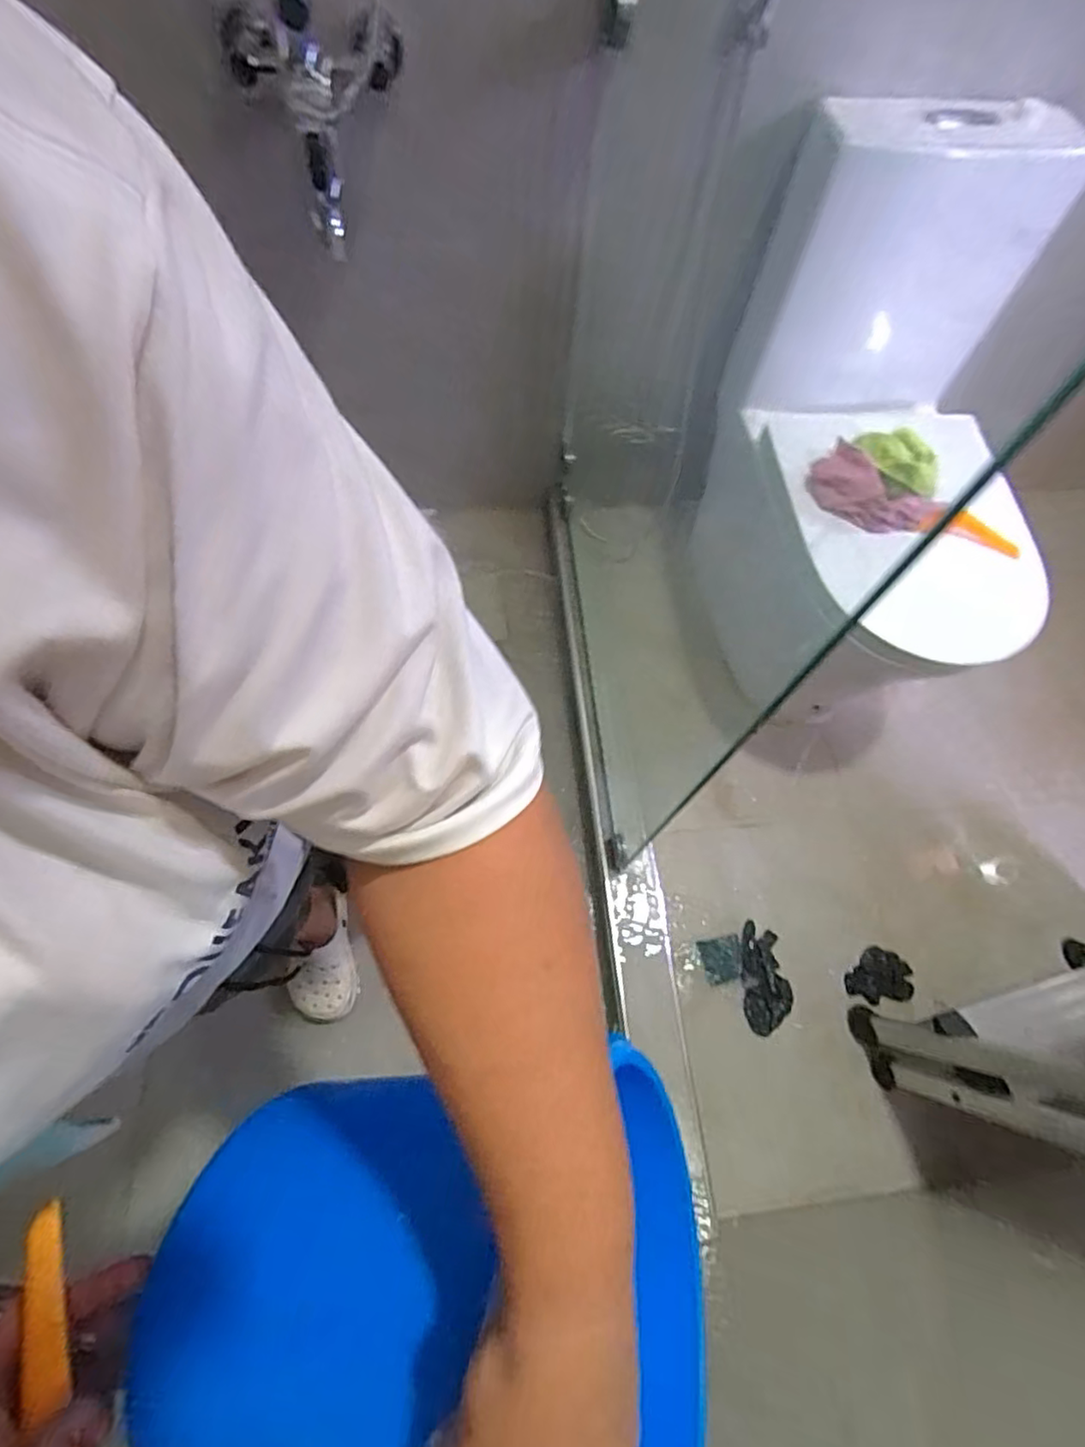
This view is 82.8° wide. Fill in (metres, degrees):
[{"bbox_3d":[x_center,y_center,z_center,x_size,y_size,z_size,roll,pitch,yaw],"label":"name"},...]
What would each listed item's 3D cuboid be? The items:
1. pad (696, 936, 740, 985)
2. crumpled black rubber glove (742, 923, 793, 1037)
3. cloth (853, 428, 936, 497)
[{"bbox_3d":[0.316,0.416,1.083,0.074,0.009,0.072,-8,55,-4],"label":"pad"},{"bbox_3d":[0.386,0.441,1.073,0.091,0.022,0.173,-7,70,-5],"label":"crumpled black rubber glove"},{"bbox_3d":[0.500,-0.377,0.881,0.114,0.036,0.091,29,71,8],"label":"cloth"}]

